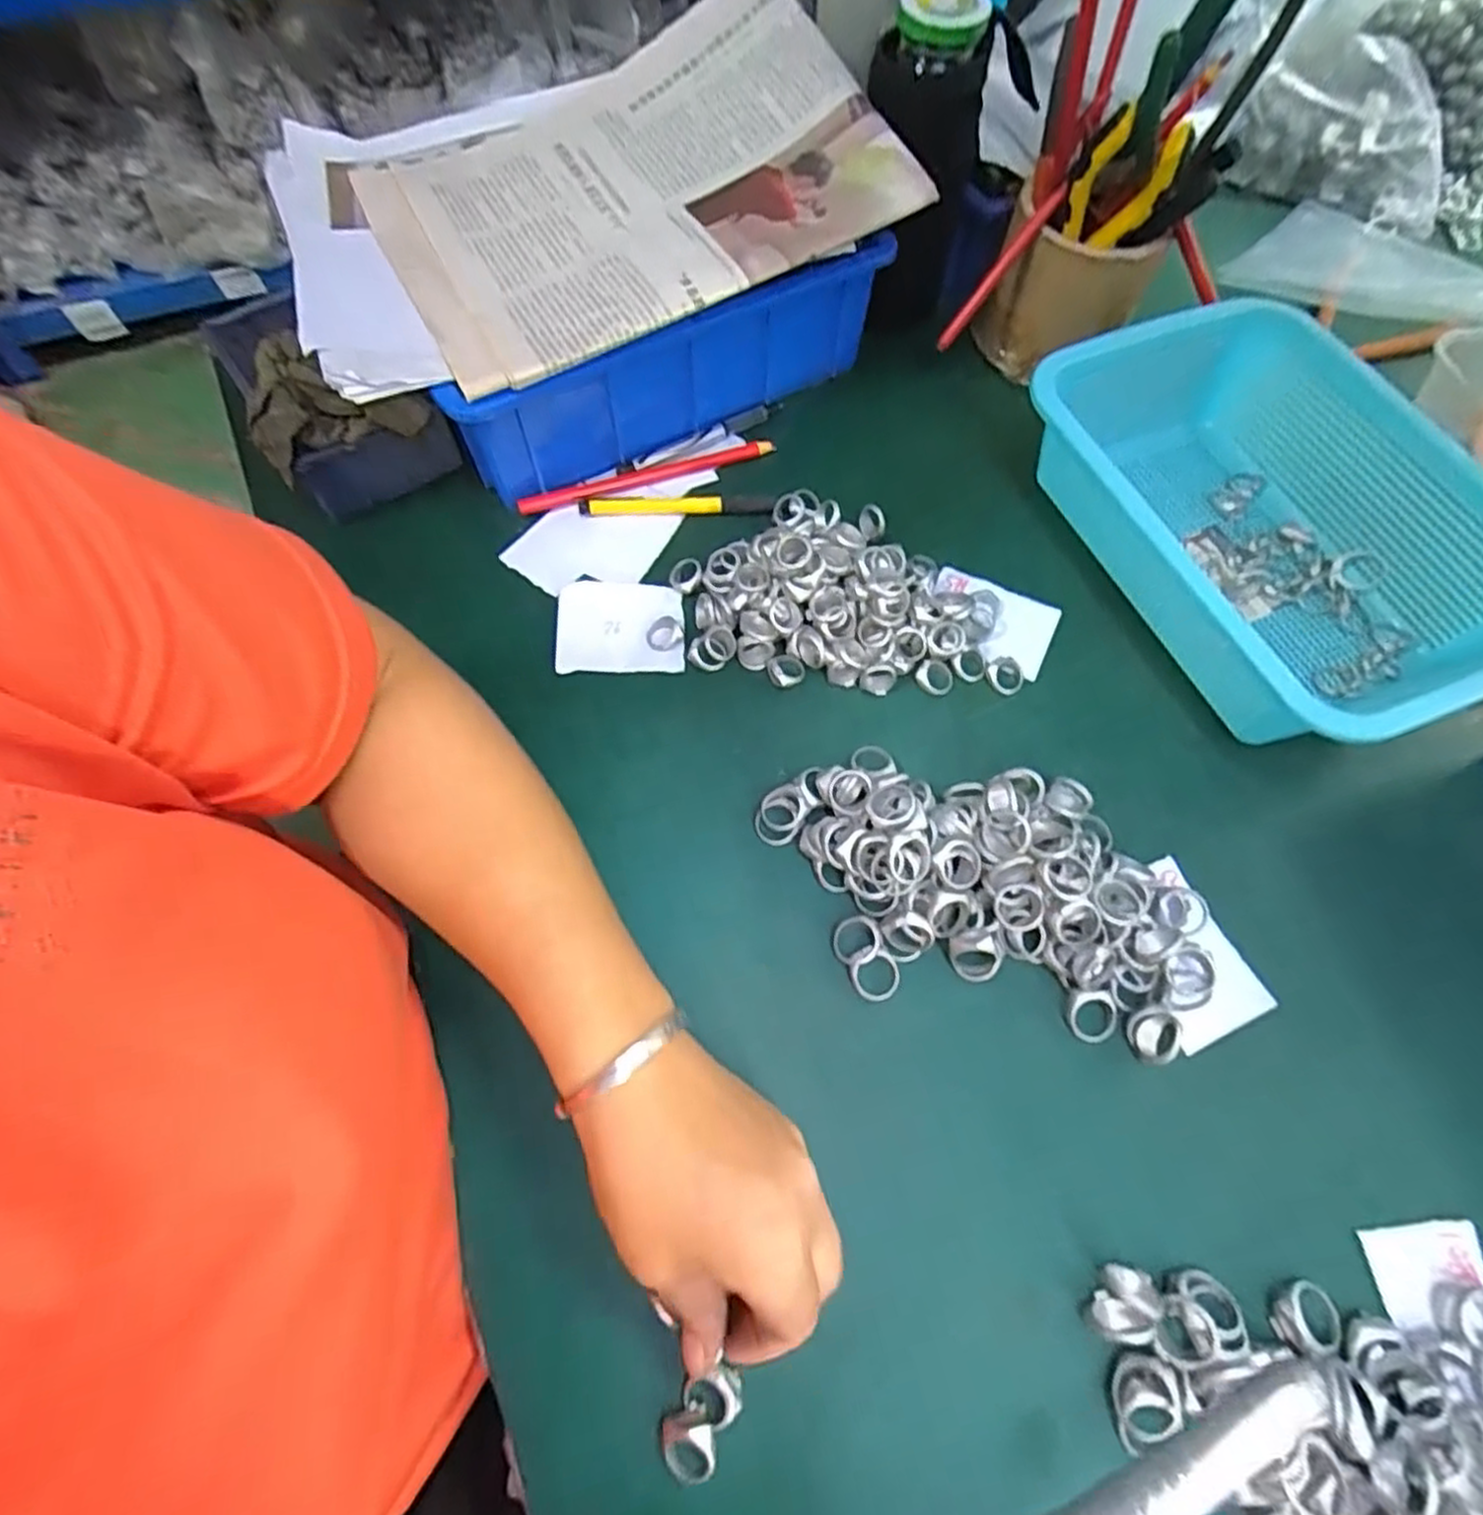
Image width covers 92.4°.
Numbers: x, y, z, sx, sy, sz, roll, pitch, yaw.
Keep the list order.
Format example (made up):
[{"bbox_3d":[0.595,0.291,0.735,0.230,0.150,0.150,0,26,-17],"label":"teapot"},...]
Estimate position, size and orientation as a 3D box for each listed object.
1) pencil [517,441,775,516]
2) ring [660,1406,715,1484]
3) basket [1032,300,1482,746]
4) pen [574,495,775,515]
[{"bbox_3d":[-0.061,-0.182,0.458,0.166,0.009,0.013,-17,66,-8],"label":"pencil"},{"bbox_3d":[-0.019,0.252,0.260,0.019,0.012,0.020,0,65,0],"label":"ring"},{"bbox_3d":[0.303,-0.132,0.409,0.178,0.081,0.264,-21,67,-10],"label":"basket"},{"bbox_3d":[-0.041,-0.160,0.450,0.121,0.009,0.012,0,65,-1],"label":"pen"}]

